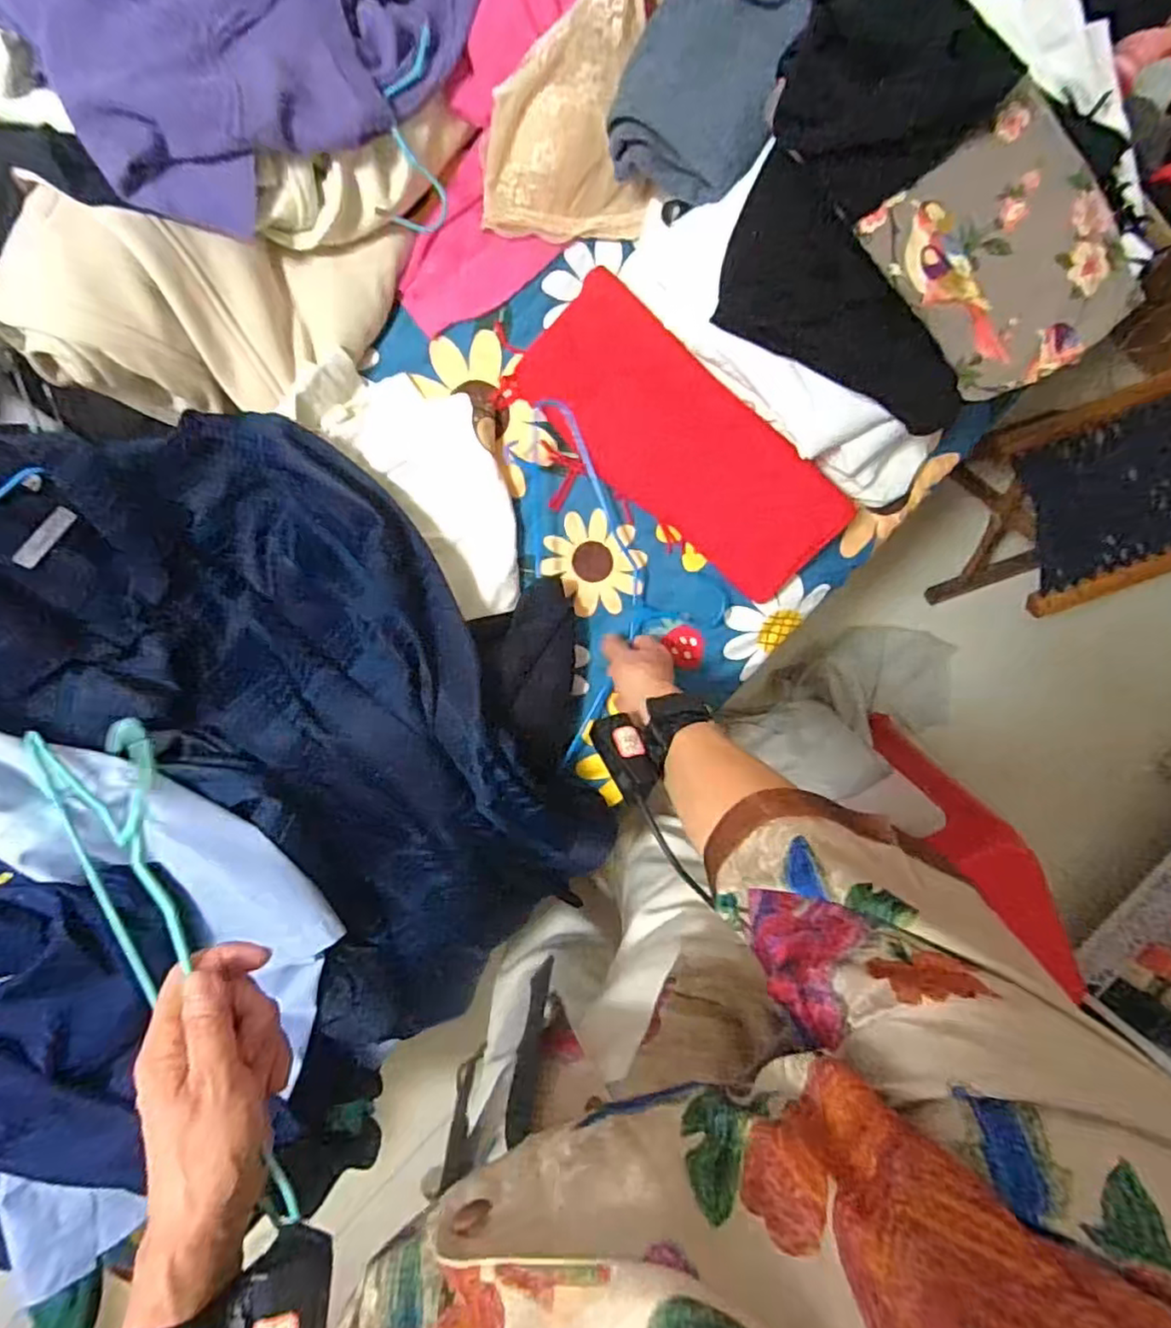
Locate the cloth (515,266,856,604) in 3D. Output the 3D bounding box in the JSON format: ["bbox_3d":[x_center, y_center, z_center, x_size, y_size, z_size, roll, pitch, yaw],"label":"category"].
[{"bbox_3d":[0.094,-0.208,0.635,0.330,0.028,0.134,42,115,-5],"label":"cloth"}]

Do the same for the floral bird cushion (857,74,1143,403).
[{"bbox_3d":[0.289,-0.276,0.451,0.120,0.030,0.158,-30,104,35],"label":"floral bird cushion"}]

